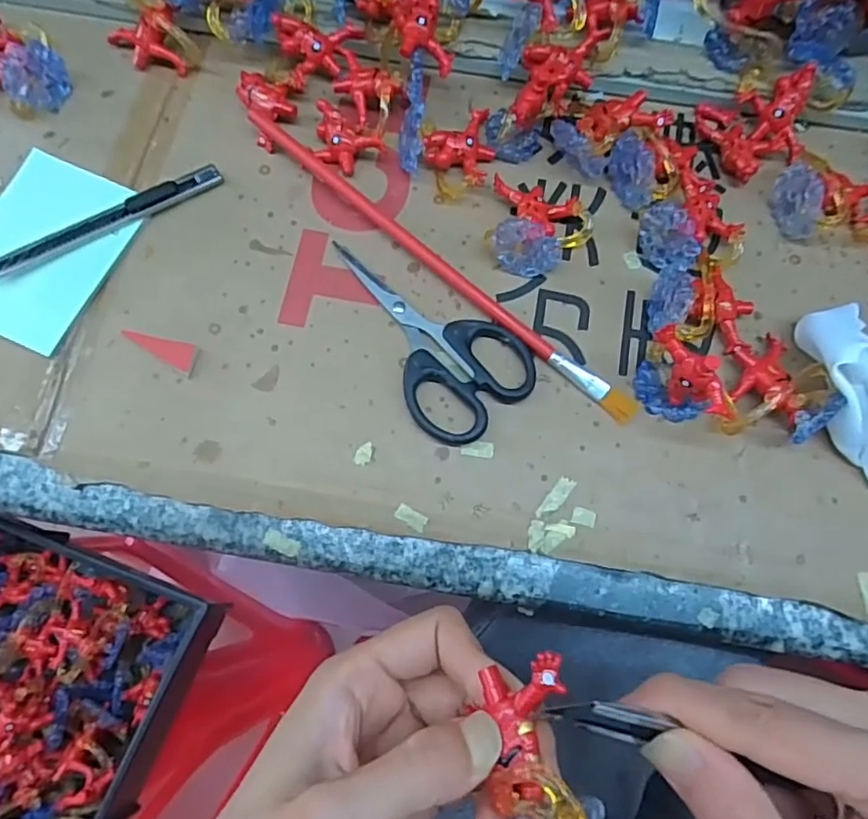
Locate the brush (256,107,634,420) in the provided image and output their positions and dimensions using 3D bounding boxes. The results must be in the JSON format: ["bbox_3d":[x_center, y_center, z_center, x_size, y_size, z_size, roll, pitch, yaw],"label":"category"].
[{"bbox_3d":[0.001,-0.079,0.319,0.258,0.015,0.013,39,77,10],"label":"brush"}]

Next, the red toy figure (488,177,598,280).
[{"bbox_3d":[0.057,-0.102,0.320,0.054,0.029,0.058,10,74,2],"label":"red toy figure"}]

